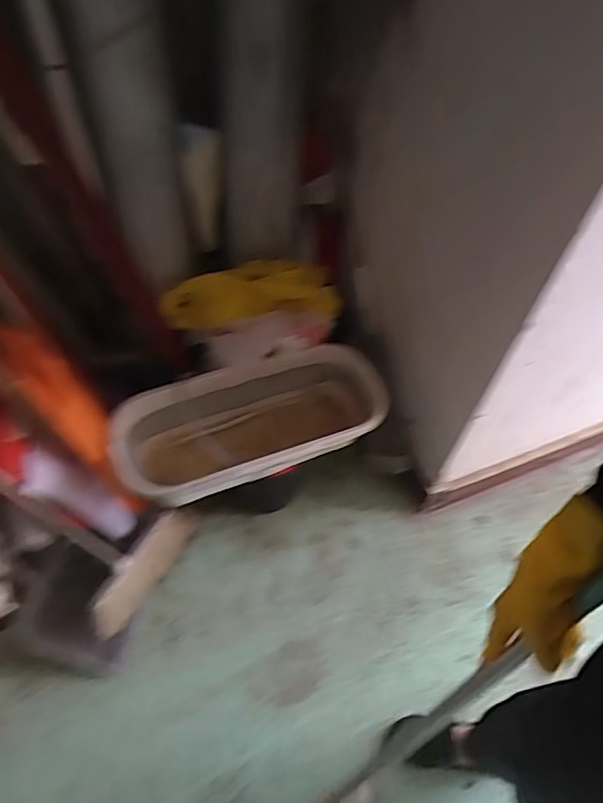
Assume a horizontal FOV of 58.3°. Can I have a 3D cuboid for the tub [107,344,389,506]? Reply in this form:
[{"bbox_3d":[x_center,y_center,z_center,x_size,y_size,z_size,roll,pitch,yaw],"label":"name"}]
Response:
[{"bbox_3d":[-0.098,0.054,1.171,0.563,0.196,0.258,-17,61,-9],"label":"tub"}]

